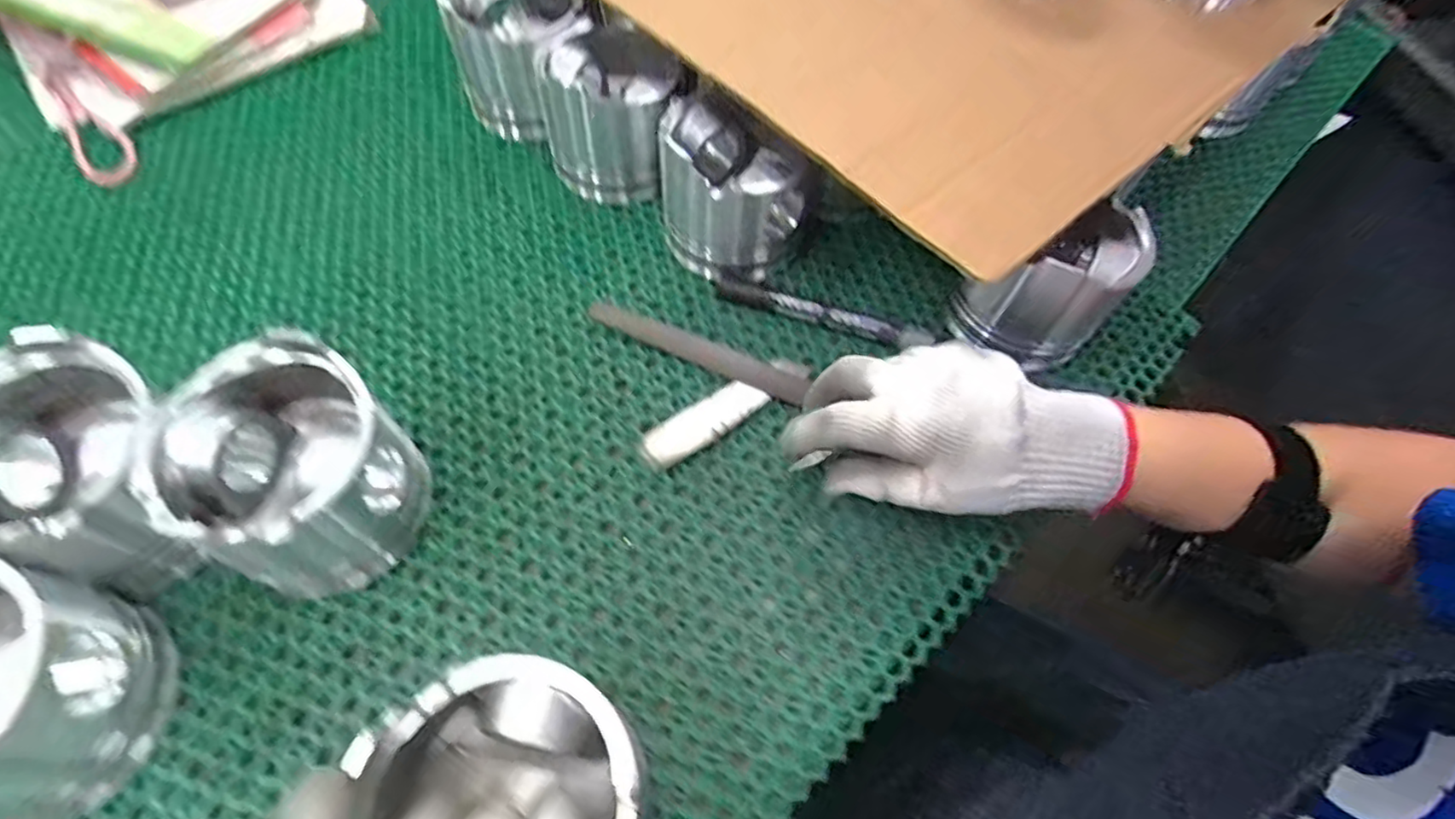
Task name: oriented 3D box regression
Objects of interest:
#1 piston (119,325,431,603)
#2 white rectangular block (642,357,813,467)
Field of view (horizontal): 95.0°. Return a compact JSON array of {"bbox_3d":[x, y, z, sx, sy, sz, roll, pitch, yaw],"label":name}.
[{"bbox_3d":[-0.195,0.028,0.303,0.083,0.093,0.088,1,61,-2],"label":"piston"},{"bbox_3d":[0.000,-0.002,0.378,0.108,0.011,0.025,-35,68,-20],"label":"white rectangular block"}]

